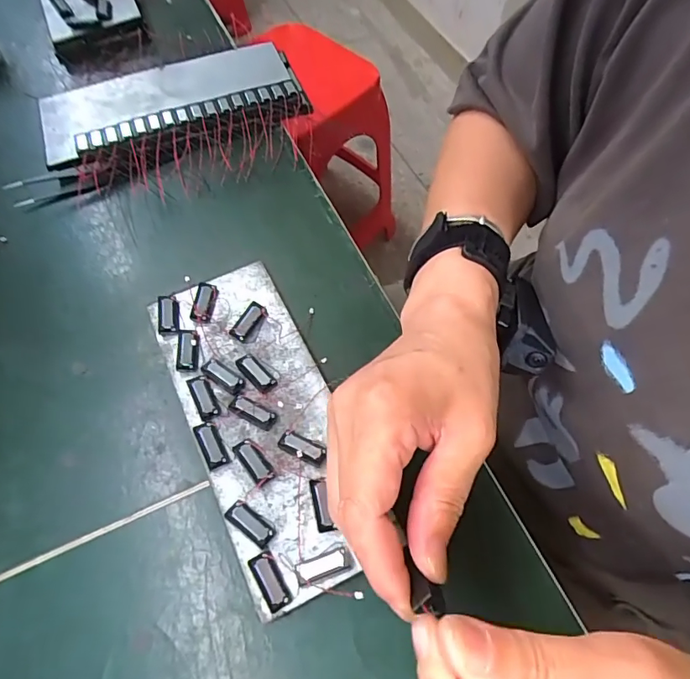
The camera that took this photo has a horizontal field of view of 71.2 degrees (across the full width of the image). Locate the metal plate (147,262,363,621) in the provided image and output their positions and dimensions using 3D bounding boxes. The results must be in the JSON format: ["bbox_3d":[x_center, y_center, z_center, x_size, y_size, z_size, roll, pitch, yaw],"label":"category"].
[{"bbox_3d":[-0.049,0.042,0.282,0.078,0.010,0.196,-25,66,-10],"label":"metal plate"}]

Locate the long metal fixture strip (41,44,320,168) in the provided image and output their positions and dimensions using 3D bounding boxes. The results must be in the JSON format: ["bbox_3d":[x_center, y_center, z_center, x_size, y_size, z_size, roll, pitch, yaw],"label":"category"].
[{"bbox_3d":[-0.143,-0.200,0.401,0.210,0.015,0.102,-18,65,-7],"label":"long metal fixture strip"}]

